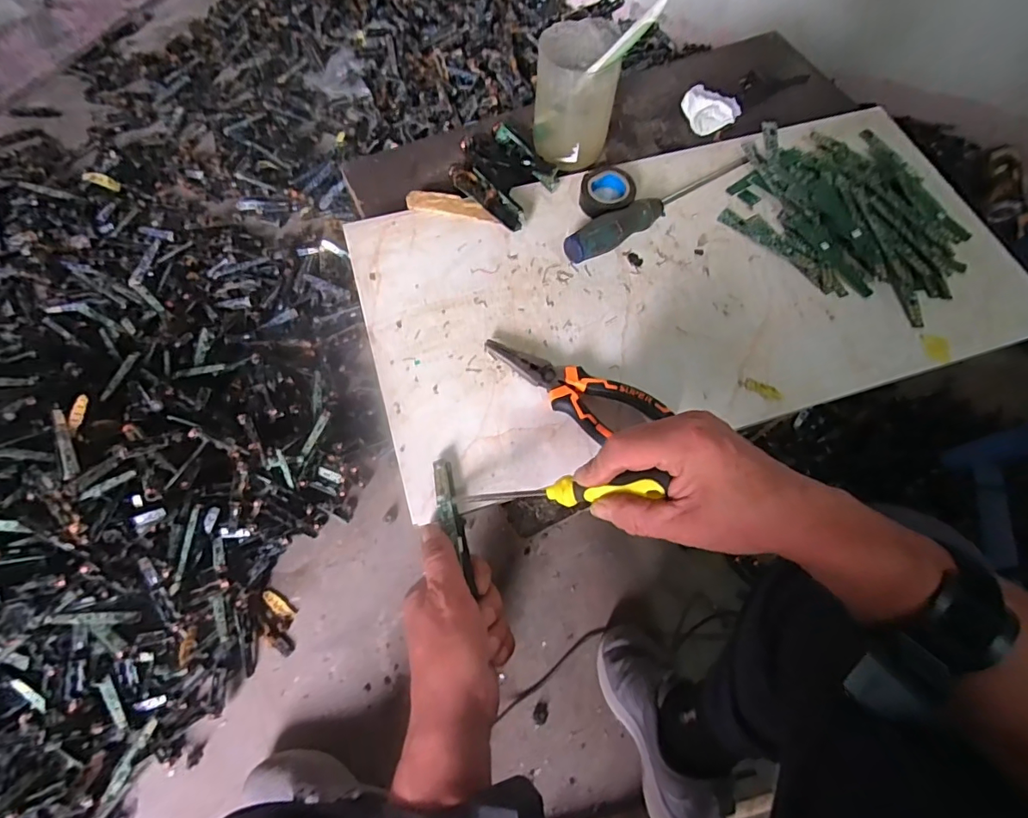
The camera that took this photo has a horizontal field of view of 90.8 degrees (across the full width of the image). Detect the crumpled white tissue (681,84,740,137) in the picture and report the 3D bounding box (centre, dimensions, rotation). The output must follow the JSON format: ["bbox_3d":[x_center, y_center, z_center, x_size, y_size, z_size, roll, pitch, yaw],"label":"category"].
[{"bbox_3d":[0.218,-0.335,0.564,0.060,0.024,0.056,30,67,11],"label":"crumpled white tissue"}]

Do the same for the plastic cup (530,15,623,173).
[{"bbox_3d":[0.059,-0.302,0.494,0.078,0.099,0.077,1,65,-2],"label":"plastic cup"}]

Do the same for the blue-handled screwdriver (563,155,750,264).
[{"bbox_3d":[0.143,-0.197,0.484,0.230,0.030,0.025,-33,71,-17],"label":"blue-handled screwdriver"}]

